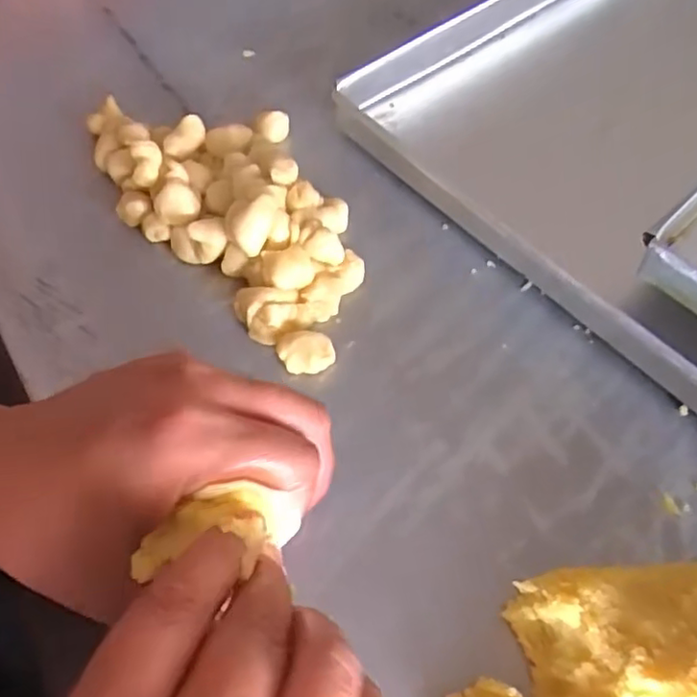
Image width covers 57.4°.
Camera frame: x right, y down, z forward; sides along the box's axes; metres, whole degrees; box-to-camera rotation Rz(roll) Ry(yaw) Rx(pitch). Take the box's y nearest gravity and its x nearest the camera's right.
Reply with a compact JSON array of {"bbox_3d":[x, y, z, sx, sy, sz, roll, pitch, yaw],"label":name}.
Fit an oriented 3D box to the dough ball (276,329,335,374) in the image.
[{"bbox_3d":[-0.021,0.002,0.313,0.027,0.017,0.020,-8,59,-6],"label":"dough ball"}]

